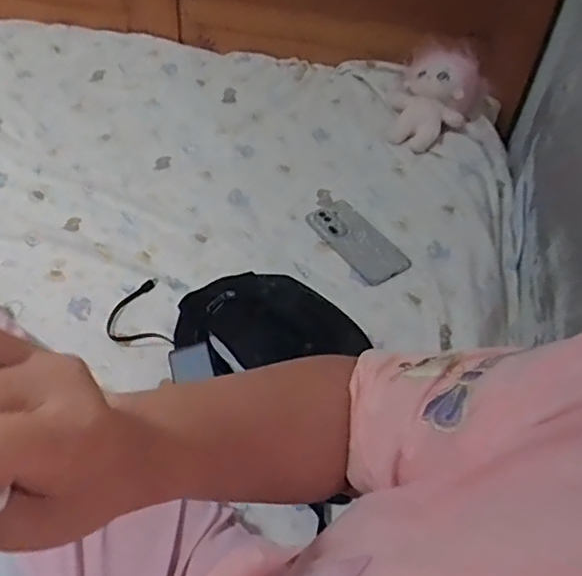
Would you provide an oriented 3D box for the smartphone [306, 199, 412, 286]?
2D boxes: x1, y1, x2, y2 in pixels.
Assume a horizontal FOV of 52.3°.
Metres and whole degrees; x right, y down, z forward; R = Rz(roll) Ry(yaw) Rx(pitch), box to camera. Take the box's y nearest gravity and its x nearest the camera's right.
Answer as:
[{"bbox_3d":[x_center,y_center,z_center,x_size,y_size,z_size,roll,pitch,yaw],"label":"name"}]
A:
[{"bbox_3d":[0.105,-0.077,0.925,0.089,0.013,0.171,-27,60,-25],"label":"smartphone"}]

